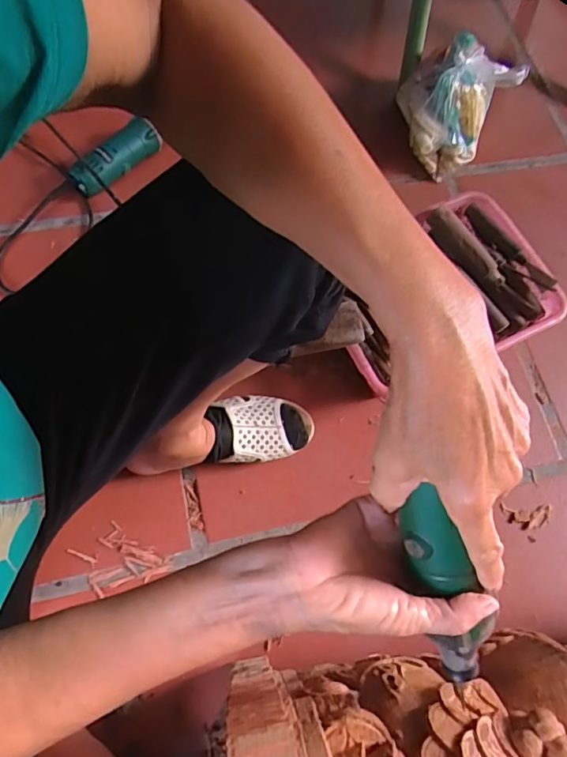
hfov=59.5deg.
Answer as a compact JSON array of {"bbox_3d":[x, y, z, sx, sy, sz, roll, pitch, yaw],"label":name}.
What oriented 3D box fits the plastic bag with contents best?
[{"bbox_3d":[0.270,-0.451,0.835,0.166,0.147,0.153,36,71,11],"label":"plastic bag with contents"}]

